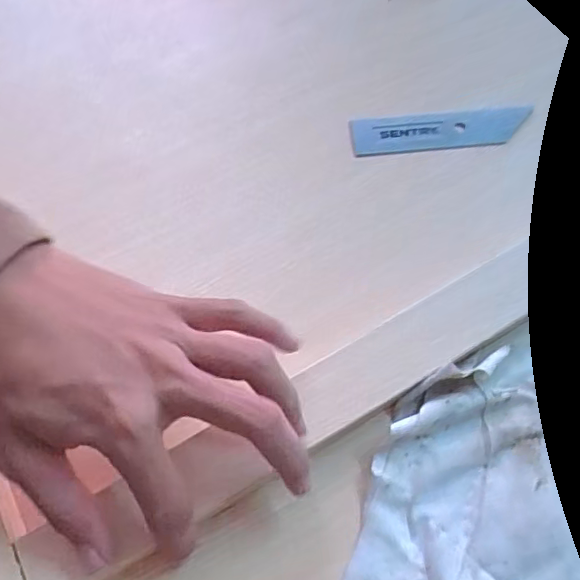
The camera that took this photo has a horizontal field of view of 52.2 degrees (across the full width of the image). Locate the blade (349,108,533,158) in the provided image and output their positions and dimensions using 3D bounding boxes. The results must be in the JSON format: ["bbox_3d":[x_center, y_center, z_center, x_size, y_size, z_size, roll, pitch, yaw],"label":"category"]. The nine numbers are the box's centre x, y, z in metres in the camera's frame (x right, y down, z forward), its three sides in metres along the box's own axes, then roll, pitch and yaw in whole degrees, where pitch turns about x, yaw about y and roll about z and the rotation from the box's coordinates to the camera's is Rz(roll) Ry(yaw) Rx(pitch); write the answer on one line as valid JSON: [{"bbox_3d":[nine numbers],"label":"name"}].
[{"bbox_3d":[0.105,-0.111,0.414,0.123,0.005,0.030,-5,71,-2],"label":"blade"}]

